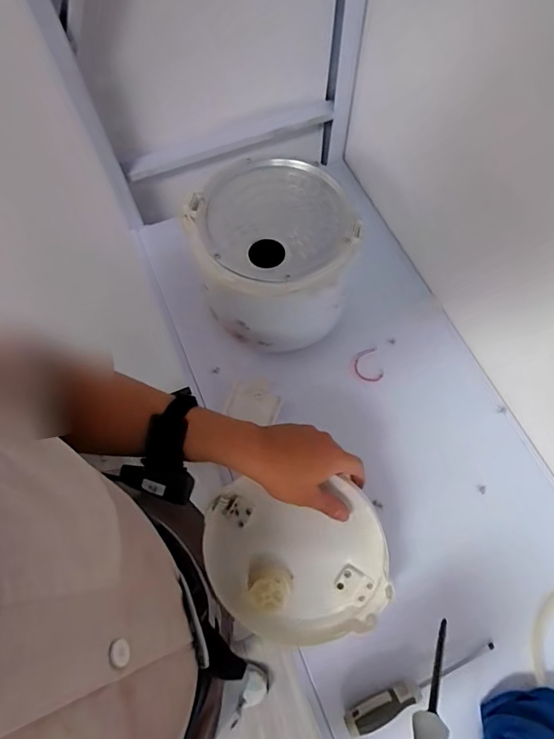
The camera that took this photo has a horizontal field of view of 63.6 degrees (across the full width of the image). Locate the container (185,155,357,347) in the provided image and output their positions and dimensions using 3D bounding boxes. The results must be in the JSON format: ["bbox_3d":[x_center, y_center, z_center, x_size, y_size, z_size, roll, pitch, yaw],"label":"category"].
[{"bbox_3d":[-0.005,-0.147,0.595,0.188,0.164,0.186,-1,66,2],"label":"container"}]

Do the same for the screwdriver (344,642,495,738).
[{"bbox_3d":[0.162,0.353,0.492,0.184,0.019,0.027,-19,67,-7],"label":"screwdriver"}]

